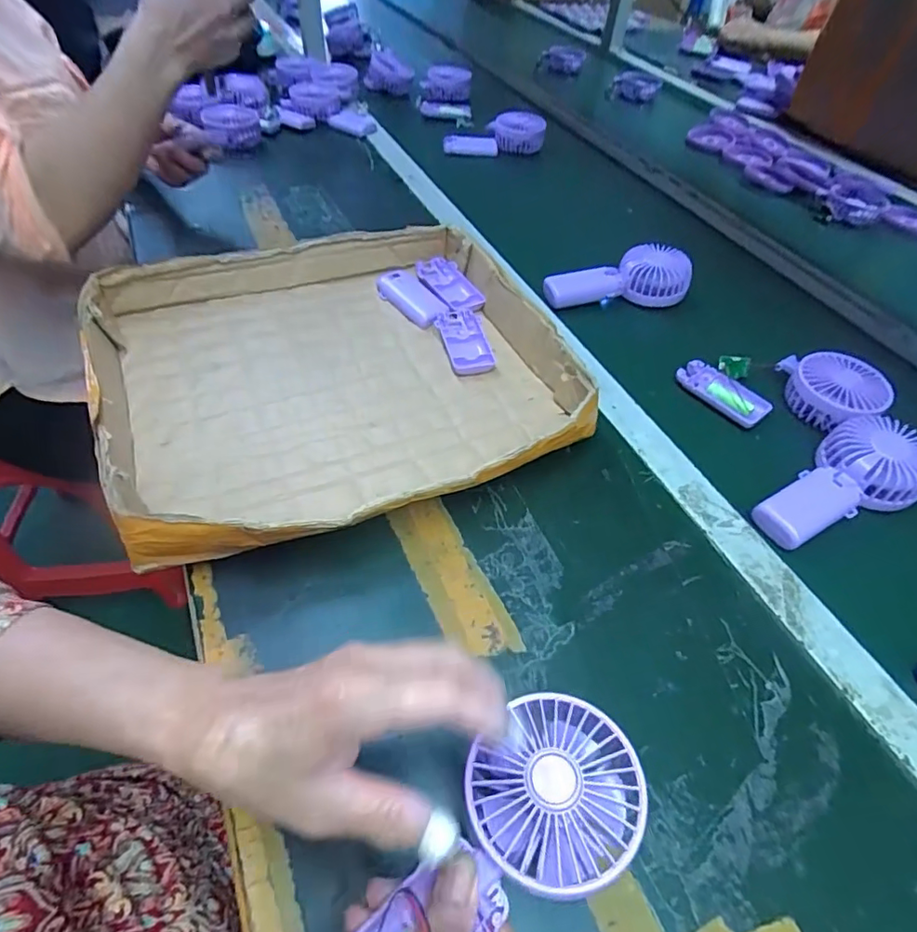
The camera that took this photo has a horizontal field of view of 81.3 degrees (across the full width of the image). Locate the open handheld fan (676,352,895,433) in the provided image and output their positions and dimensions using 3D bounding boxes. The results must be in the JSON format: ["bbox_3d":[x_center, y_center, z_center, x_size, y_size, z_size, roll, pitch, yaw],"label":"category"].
[{"bbox_3d":[0.330,-0.084,0.549,0.184,0.045,0.089,10,50,3],"label":"open handheld fan"}]

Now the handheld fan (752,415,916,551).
[{"bbox_3d":[0.342,0.016,0.467,0.176,0.042,0.083,-27,58,-25],"label":"handheld fan"}]

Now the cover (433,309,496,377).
[{"bbox_3d":[0.005,-0.134,0.576,0.050,0.013,0.095,-5,51,-10],"label":"cover"}]

